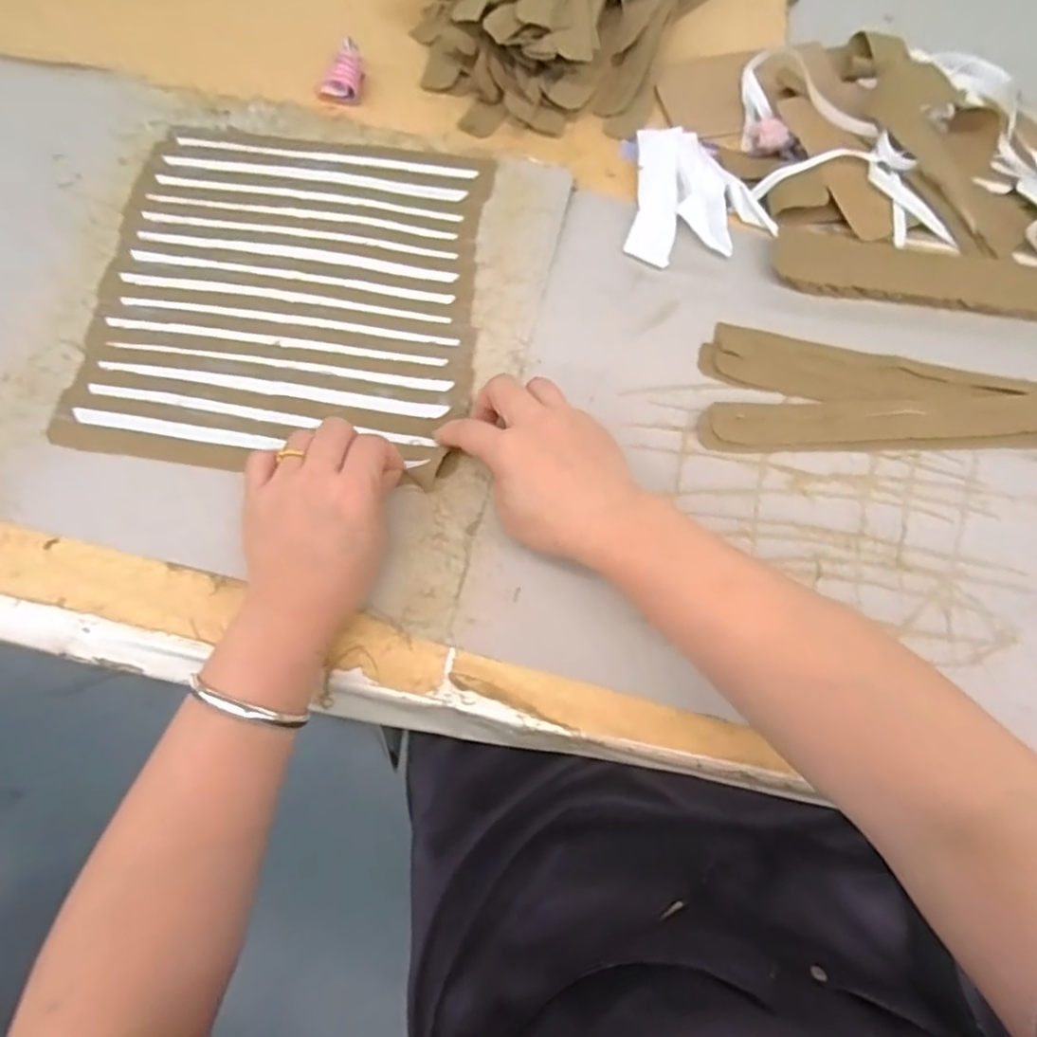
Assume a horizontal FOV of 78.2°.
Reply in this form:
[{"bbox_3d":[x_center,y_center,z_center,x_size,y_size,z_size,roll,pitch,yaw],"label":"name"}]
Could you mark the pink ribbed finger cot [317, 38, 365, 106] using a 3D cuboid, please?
[{"bbox_3d":[-0.142,-0.355,0.506,0.034,0.024,0.043,9,72,2],"label":"pink ribbed finger cot"}]

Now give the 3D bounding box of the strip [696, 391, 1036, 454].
[{"bbox_3d":[0.258,-0.065,0.429,0.266,0.009,0.040,-2,72,-1],"label":"strip"}]

